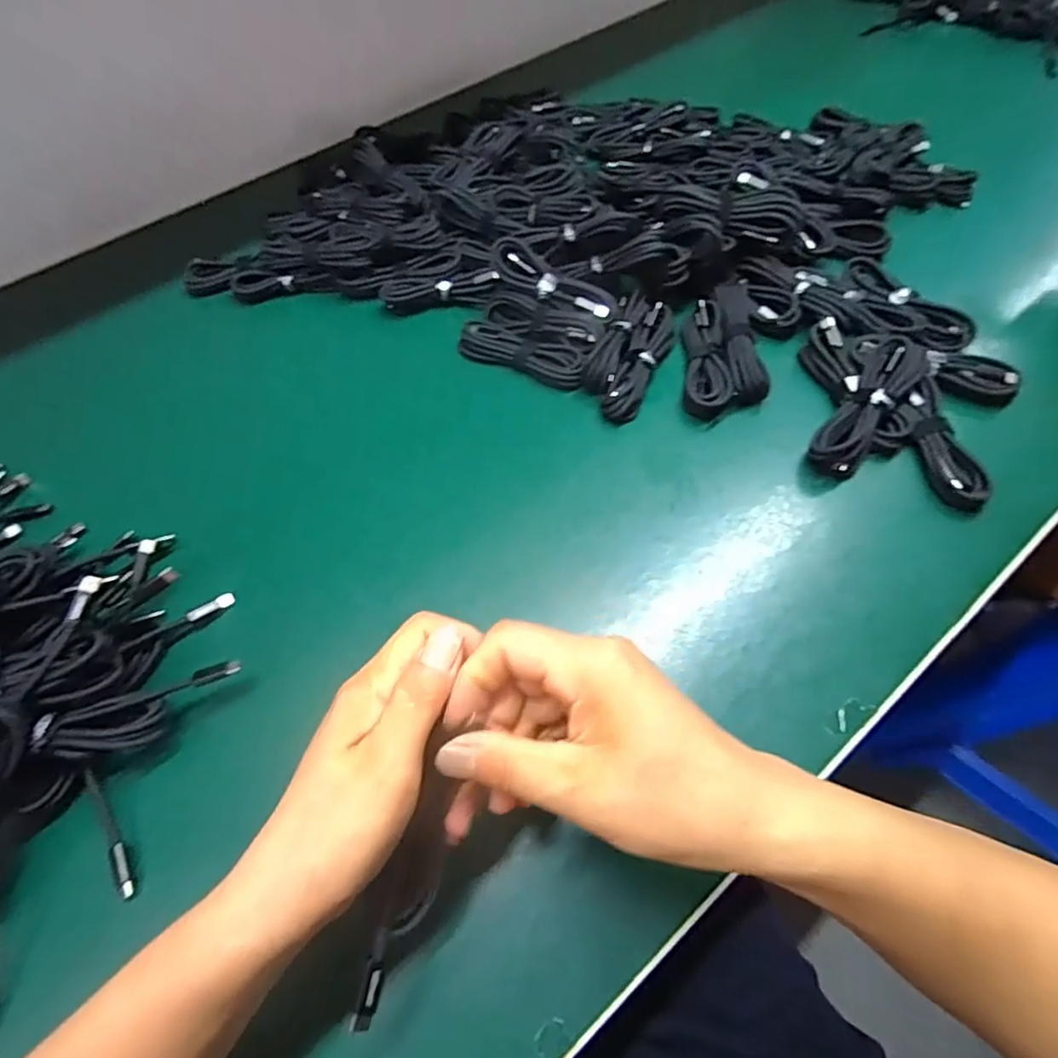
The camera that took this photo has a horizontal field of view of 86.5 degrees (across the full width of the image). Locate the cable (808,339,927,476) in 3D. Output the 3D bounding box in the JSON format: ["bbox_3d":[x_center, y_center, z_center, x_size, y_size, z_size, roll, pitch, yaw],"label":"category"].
[{"bbox_3d":[0.234,-0.084,0.389,0.034,0.034,0.107,34,67,22],"label":"cable"}]

